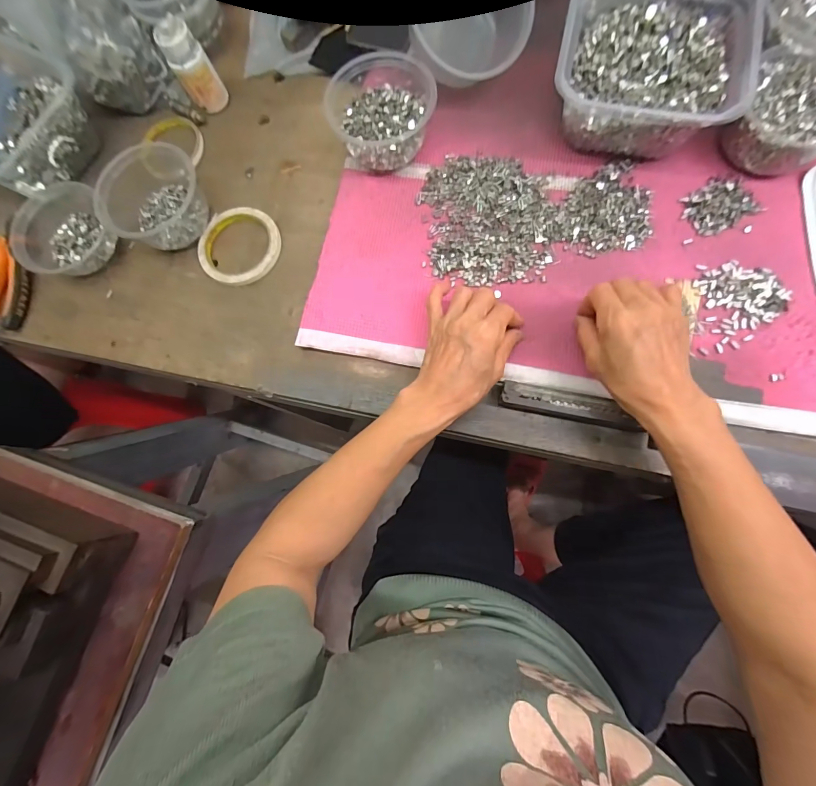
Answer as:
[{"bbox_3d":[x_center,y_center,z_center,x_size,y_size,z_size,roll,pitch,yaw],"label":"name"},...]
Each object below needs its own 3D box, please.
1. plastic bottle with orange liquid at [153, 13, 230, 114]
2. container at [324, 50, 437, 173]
[{"bbox_3d":[-0.263,-0.398,0.467,0.043,0.080,0.044,-1,78,6],"label":"plastic bottle with orange liquid"},{"bbox_3d":[-0.031,-0.318,0.425,0.109,0.057,0.119,-1,78,6],"label":"container"}]

